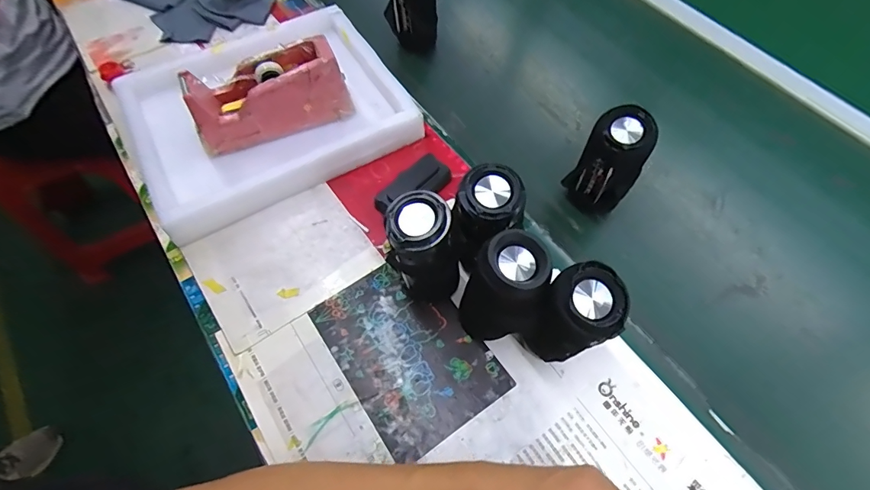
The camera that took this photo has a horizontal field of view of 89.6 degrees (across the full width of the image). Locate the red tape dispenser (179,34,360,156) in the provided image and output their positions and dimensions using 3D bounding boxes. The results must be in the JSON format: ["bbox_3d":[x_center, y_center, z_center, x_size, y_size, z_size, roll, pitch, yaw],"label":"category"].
[{"bbox_3d":[-0.215,-0.191,0.579,0.195,0.104,0.068,-20,63,-12],"label":"red tape dispenser"}]

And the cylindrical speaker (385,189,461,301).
[{"bbox_3d":[-0.011,0.014,0.447,0.058,0.157,0.056,0,60,-1],"label":"cylindrical speaker"}]

